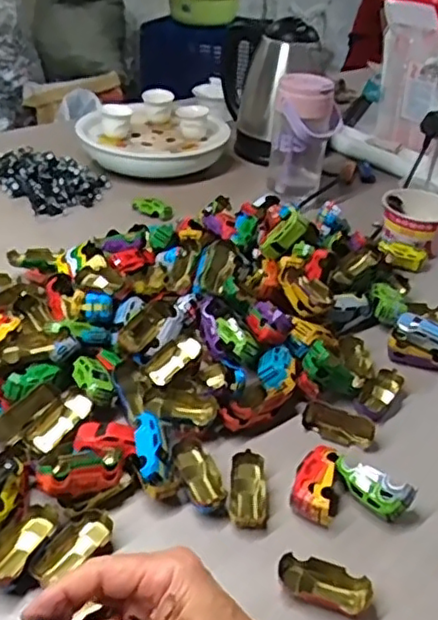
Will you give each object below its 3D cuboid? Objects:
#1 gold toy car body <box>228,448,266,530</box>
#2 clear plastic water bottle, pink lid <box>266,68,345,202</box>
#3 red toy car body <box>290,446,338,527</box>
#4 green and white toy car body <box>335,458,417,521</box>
[{"bbox_3d":[0.023,0.144,0.512,0.029,0.015,0.065,4,35,-1],"label":"gold toy car body"},{"bbox_3d":[0.124,-0.247,0.933,0.094,0.186,0.094,8,35,4],"label":"clear plastic water bottle, pink lid"},{"bbox_3d":[0.079,0.141,0.514,0.033,0.028,0.070,13,36,11],"label":"red toy car body"},{"bbox_3d":[0.120,0.145,0.508,0.064,0.036,0.022,27,41,28],"label":"green and white toy car body"}]

